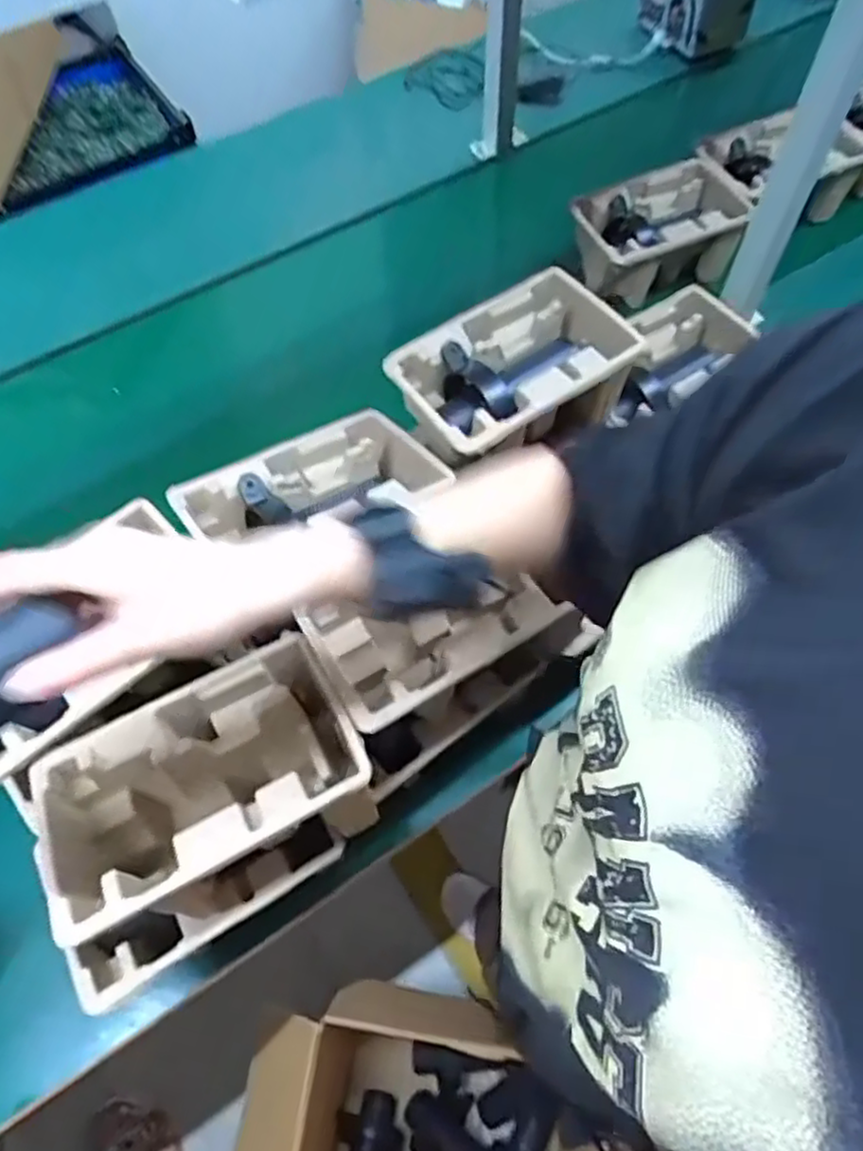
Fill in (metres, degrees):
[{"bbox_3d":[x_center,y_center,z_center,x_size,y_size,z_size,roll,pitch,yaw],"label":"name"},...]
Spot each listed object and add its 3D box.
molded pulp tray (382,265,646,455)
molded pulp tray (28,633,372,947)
[{"bbox_3d":[0.081,-0.206,0.690,0.227,0.056,0.147,-32,65,-14],"label":"molded pulp tray"},{"bbox_3d":[-0.166,0.157,0.524,0.220,0.098,0.137,-27,64,-11],"label":"molded pulp tray"}]

